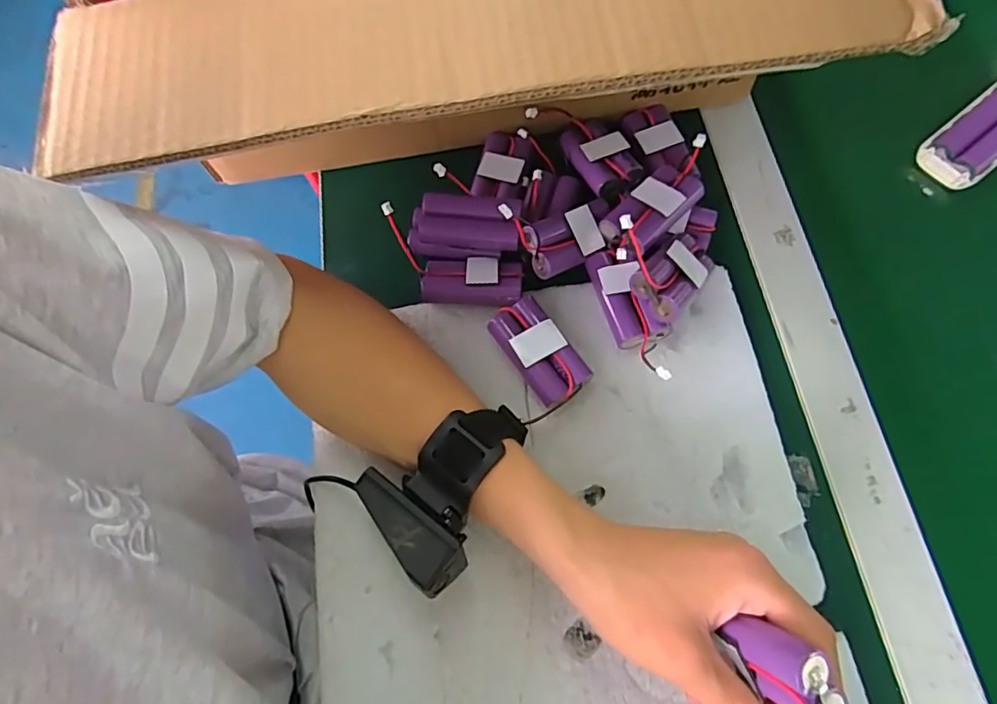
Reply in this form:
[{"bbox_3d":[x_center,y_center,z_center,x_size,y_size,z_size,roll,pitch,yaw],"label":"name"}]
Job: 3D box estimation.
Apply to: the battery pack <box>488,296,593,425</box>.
[{"bbox_3d":[0.023,0.003,0.342,0.041,0.020,0.070,-32,72,-8],"label":"battery pack"}]

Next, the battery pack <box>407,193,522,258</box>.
[{"bbox_3d":[-0.023,-0.086,0.370,0.075,0.027,0.035,3,71,4],"label":"battery pack"}]

